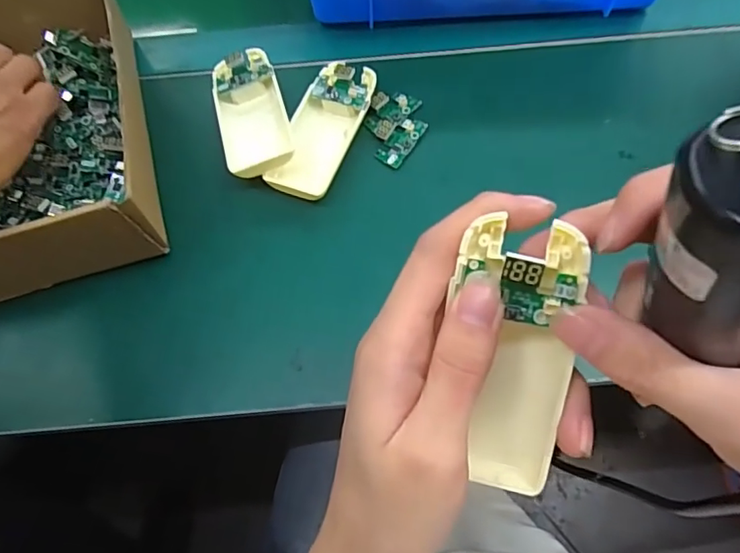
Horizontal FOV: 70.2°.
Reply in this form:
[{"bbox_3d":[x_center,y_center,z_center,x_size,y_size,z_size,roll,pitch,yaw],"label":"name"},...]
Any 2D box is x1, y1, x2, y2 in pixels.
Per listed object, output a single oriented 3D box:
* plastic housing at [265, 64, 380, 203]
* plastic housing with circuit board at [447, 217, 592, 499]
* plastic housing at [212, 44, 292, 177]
[{"bbox_3d":[-0.031,-0.100,0.356,0.044,0.021,0.101,21,70,10],"label":"plastic housing"},{"bbox_3d":[0.053,0.031,0.188,0.038,0.101,0.023,-4,24,0],"label":"plastic housing with circuit board"},{"bbox_3d":[-0.082,-0.112,0.359,0.044,0.022,0.102,-15,68,-5],"label":"plastic housing"}]

